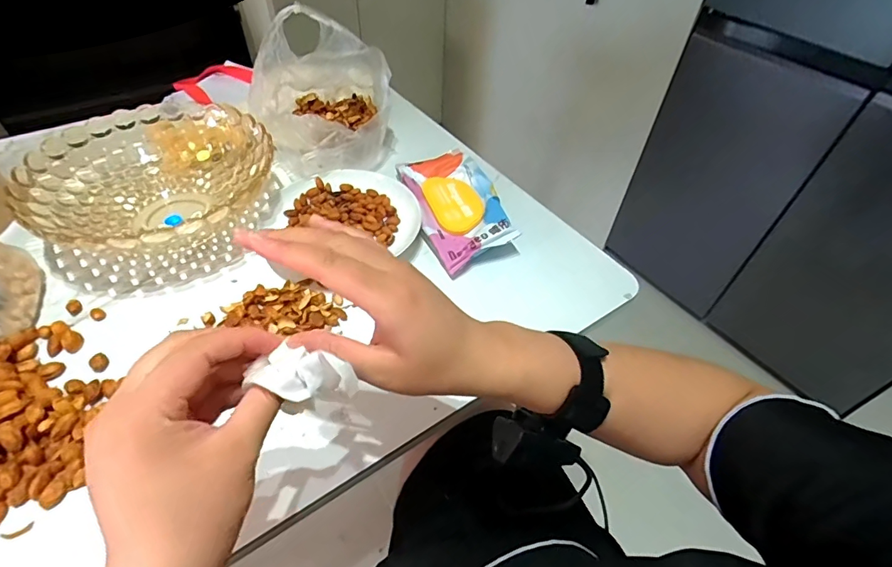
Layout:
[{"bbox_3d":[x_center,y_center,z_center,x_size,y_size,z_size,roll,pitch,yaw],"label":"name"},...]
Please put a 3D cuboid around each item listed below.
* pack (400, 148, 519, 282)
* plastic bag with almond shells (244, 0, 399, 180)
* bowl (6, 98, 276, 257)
[{"bbox_3d":[0.018,-0.108,0.628,0.117,0.035,0.204,-14,49,-16],"label":"pack"},{"bbox_3d":[-0.185,-0.286,0.688,0.195,0.164,0.232,-19,51,-19],"label":"plastic bag with almond shells"},{"bbox_3d":[-0.363,-0.120,0.590,0.280,0.098,0.255,2,47,-2],"label":"bowl"}]

